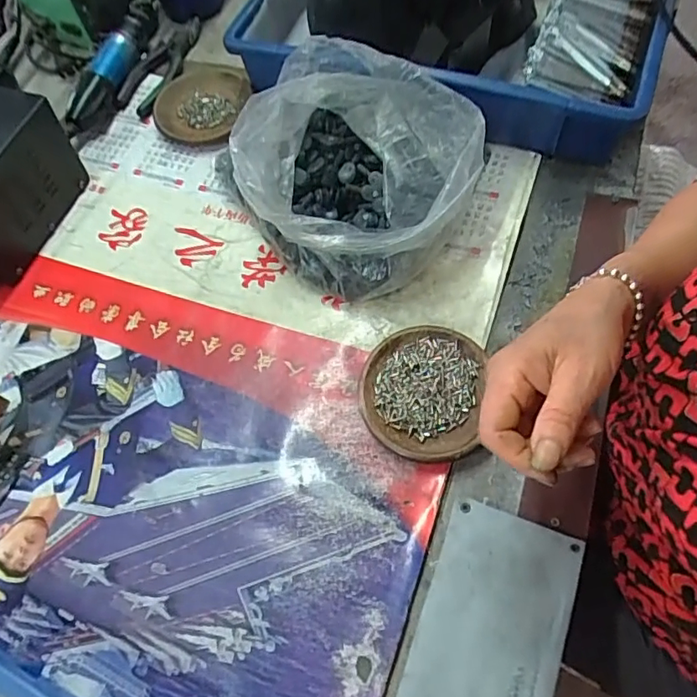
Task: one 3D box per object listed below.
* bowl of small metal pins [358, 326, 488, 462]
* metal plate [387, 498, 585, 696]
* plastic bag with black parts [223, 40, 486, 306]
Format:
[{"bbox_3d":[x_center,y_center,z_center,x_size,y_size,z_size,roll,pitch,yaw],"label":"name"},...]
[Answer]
[{"bbox_3d":[0.060,0.037,0.461,0.097,0.026,0.114,7,65,8],"label":"bowl of small metal pins"},{"bbox_3d":[0.089,0.212,0.373,0.098,0.005,0.200,18,67,14],"label":"metal plate"},{"bbox_3d":[0.012,-0.173,0.518,0.196,0.123,0.211,34,71,20],"label":"plastic bag with black parts"}]

